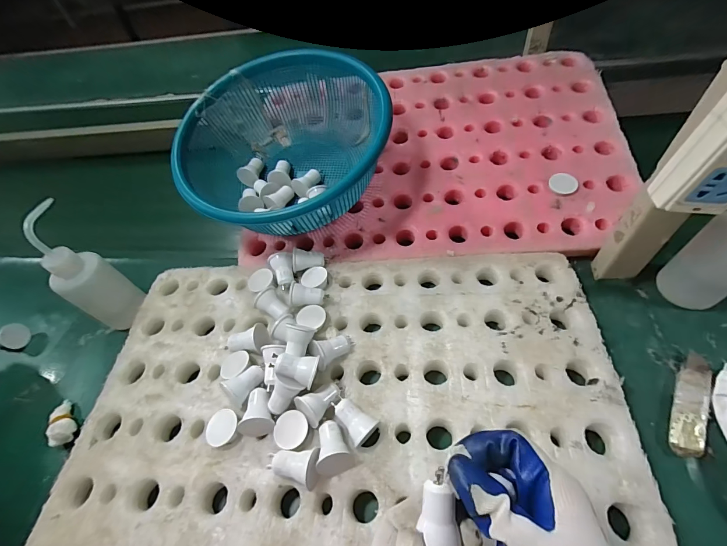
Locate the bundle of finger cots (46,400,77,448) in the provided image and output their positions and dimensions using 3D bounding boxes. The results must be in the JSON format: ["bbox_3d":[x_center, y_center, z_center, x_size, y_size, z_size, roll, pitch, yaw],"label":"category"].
[{"bbox_3d":[-0.354,0.172,0.406,0.022,0.024,0.059,-30,44,-15],"label":"bundle of finger cots"}]

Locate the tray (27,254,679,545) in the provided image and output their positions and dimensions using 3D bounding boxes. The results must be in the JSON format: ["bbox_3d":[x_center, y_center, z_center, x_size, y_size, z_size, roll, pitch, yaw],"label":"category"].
[{"bbox_3d":[-0.027,0.137,0.361,0.553,0.036,0.370,1,55,5],"label":"tray"}]

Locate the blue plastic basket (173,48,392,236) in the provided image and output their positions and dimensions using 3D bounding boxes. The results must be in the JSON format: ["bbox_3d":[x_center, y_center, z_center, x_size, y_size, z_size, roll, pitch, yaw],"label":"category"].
[{"bbox_3d":[-0.116,-0.175,0.490,0.278,0.135,0.254,-29,56,-13],"label":"blue plastic basket"}]

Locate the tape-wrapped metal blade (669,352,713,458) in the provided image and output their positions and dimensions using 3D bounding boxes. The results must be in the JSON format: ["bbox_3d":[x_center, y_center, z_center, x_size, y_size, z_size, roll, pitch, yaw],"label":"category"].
[{"bbox_3d":[0.326,0.130,0.346,0.029,0.016,0.108,23,60,22],"label":"tape-wrapped metal blade"}]

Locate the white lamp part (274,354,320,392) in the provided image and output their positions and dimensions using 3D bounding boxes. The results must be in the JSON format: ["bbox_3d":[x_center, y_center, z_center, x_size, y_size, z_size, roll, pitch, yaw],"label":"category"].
[{"bbox_3d":[-0.065,0.096,0.352,0.040,0.028,0.029,15,57,17],"label":"white lamp part"}]

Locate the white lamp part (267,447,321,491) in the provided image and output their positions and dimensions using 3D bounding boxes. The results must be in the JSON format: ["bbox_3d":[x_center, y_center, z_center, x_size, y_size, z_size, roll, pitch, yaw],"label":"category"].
[{"bbox_3d":[-0.065,0.176,0.321,0.047,0.030,0.030,6,55,11],"label":"white lamp part"}]

